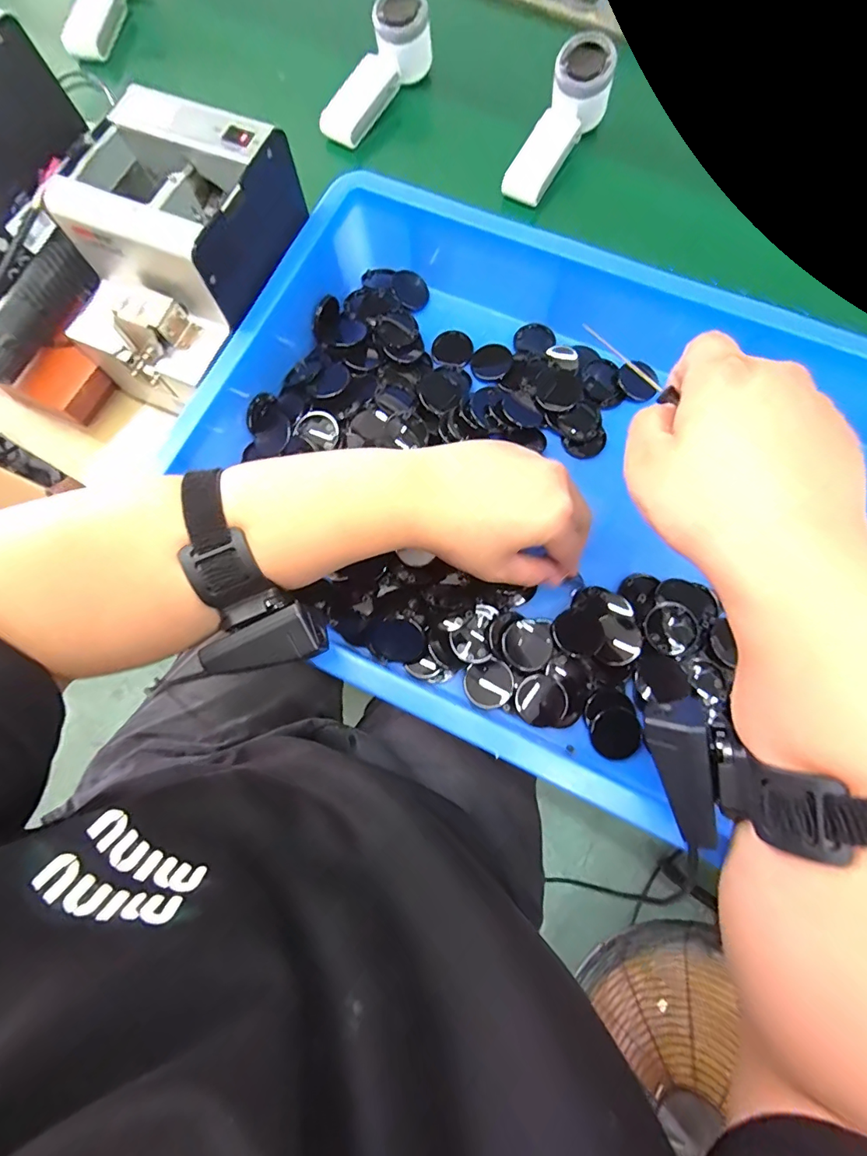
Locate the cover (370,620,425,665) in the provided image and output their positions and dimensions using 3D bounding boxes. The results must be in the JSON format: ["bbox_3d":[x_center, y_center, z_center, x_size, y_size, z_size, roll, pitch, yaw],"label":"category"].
[{"bbox_3d":[-0.027,0.049,0.364,0.040,0.010,0.034,32,78,9],"label":"cover"}]

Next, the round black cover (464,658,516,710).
[{"bbox_3d":[0.042,0.080,0.355,0.036,0.011,0.034,0,75,1],"label":"round black cover"}]

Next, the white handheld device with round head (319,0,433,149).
[{"bbox_3d":[-0.068,-0.551,0.520,0.057,0.051,0.166,38,93,10],"label":"white handheld device with round head"}]

